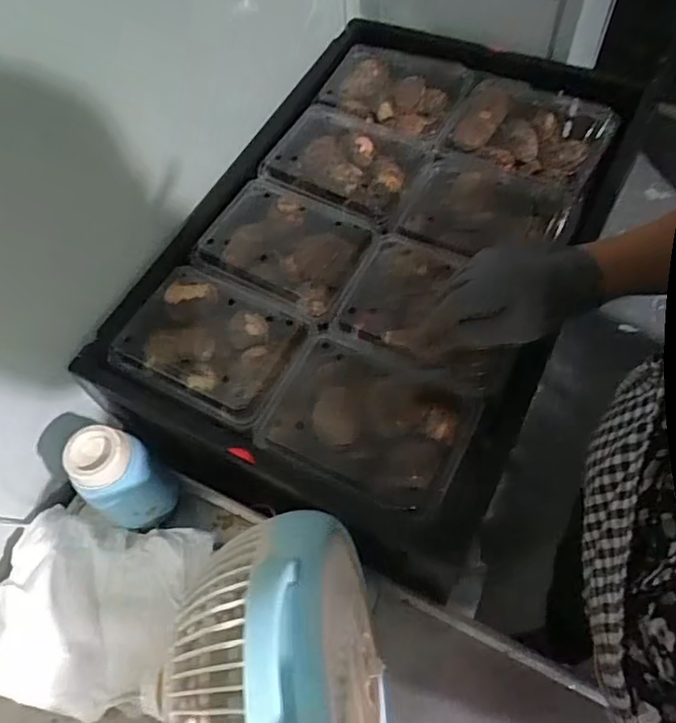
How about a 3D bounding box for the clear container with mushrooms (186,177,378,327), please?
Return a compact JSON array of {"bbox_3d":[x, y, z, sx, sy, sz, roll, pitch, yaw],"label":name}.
[{"bbox_3d":[-0.054,-0.117,0.647,0.162,0.050,0.133,26,65,16],"label":"clear container with mushrooms"}]

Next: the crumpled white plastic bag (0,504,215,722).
[{"bbox_3d":[-0.233,0.239,0.574,0.183,0.044,0.173,8,61,7],"label":"crumpled white plastic bag"}]

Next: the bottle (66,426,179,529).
[{"bbox_3d":[-0.205,0.115,0.580,0.063,0.133,0.065,-1,61,2],"label":"bottle"}]

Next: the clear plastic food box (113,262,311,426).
[{"bbox_3d":[-0.126,-0.017,0.593,0.171,0.037,0.140,21,64,14],"label":"clear plastic food box"}]

